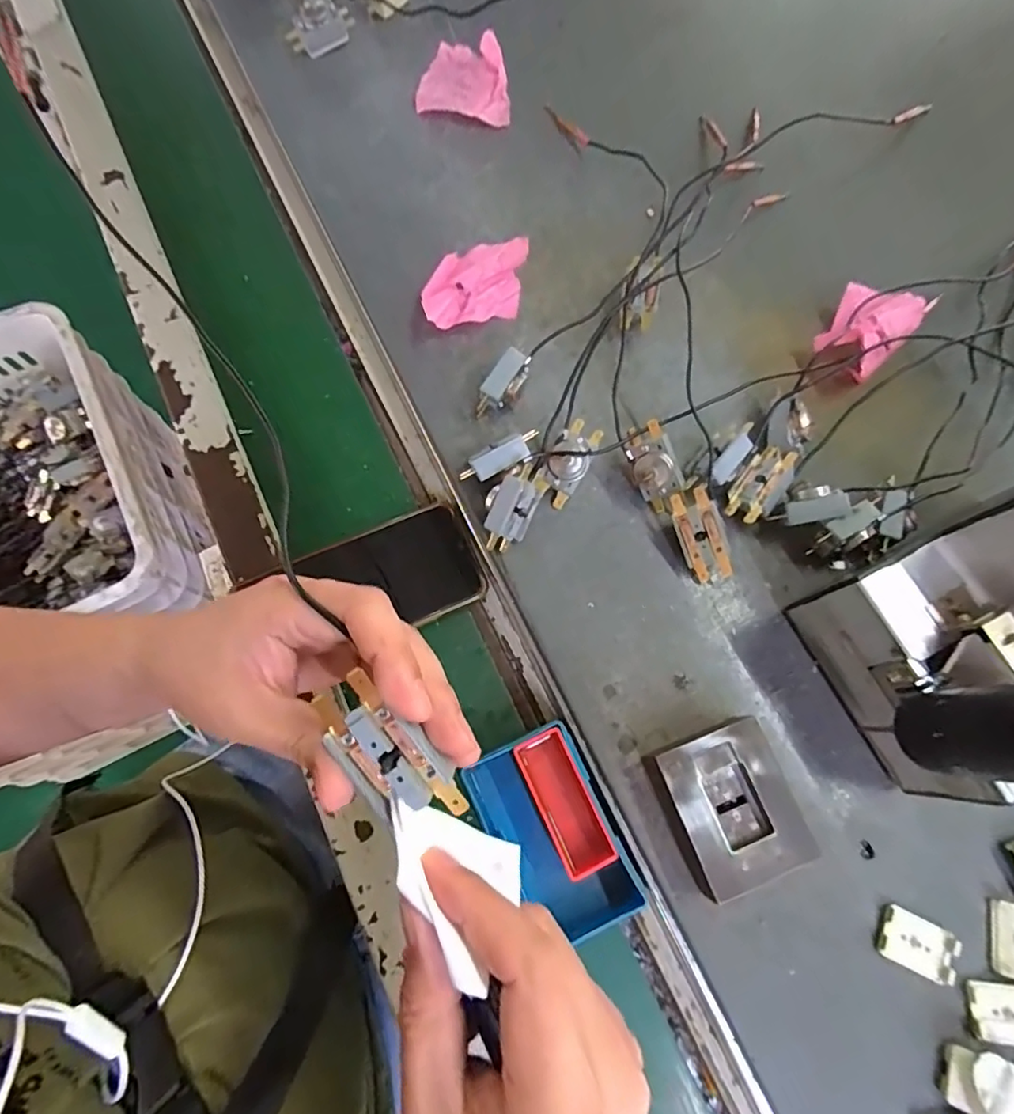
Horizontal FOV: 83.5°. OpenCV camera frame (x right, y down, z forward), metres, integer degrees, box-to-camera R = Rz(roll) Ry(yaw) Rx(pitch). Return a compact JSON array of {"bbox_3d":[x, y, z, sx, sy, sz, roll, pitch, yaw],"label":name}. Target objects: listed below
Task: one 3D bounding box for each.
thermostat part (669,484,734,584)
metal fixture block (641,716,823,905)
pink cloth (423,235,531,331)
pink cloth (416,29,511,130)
[{"bbox_3d":[0.127,-0.014,0.373,0.027,0.014,0.060,-16,100,22],"label":"thermostat part"},{"bbox_3d":[0.125,0.142,0.328,0.068,0.026,0.081,-20,75,-7],"label":"metal fixture block"},{"bbox_3d":[-0.022,-0.207,0.431,0.091,0.018,0.060,-19,75,-7],"label":"pink cloth"},{"bbox_3d":[-0.033,-0.419,0.493,0.077,0.018,0.084,8,74,1],"label":"pink cloth"}]

